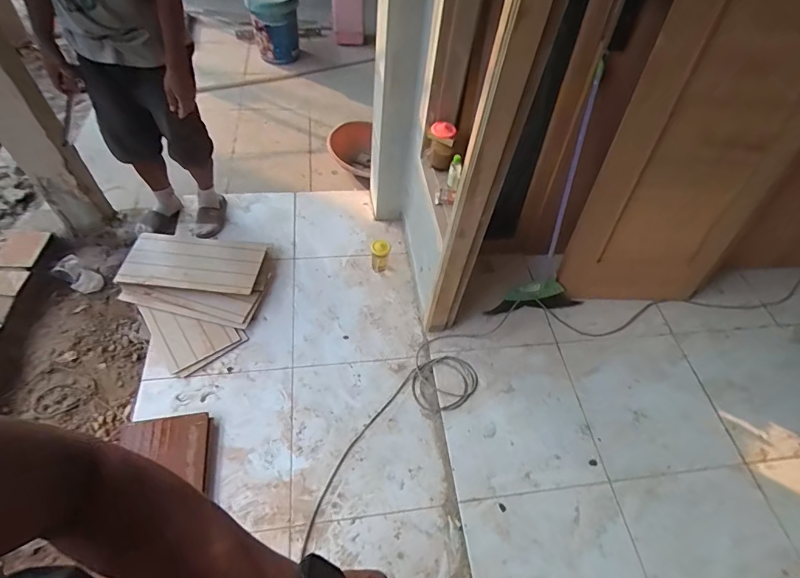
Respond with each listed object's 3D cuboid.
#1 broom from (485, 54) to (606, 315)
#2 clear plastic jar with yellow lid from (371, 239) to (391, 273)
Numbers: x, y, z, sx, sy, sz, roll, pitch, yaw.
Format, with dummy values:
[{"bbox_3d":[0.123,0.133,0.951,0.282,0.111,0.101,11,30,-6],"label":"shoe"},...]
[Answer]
[{"bbox_3d":[0.578,-0.322,1.566,0.334,0.889,0.177,5,29,-1],"label":"broom"},{"bbox_3d":[-0.079,-0.132,1.759,0.073,0.170,0.082,-1,56,-5],"label":"clear plastic jar with yellow lid"}]

